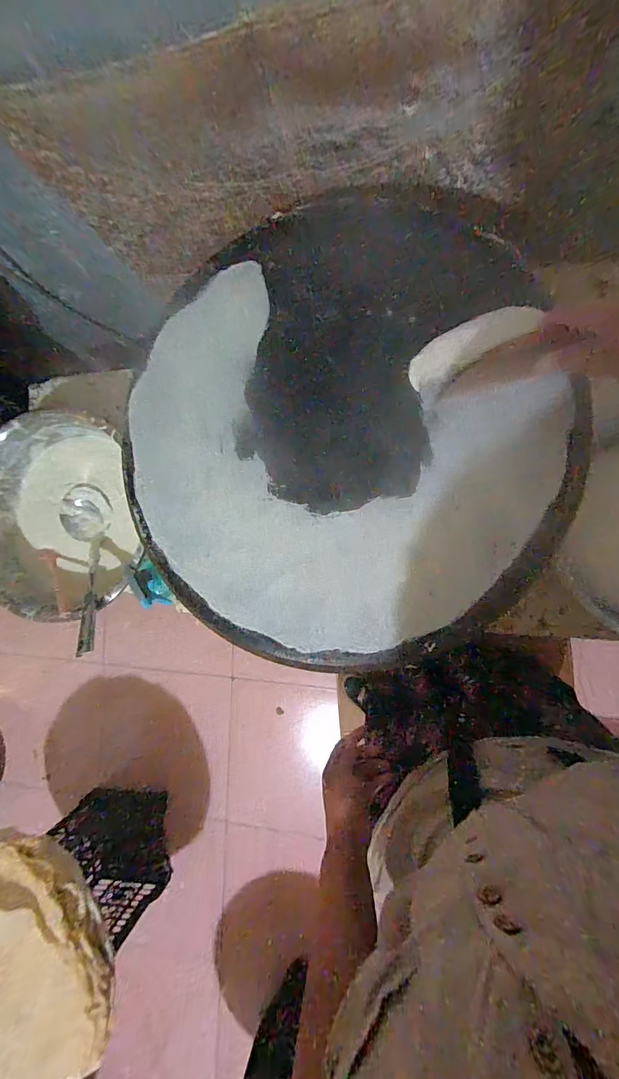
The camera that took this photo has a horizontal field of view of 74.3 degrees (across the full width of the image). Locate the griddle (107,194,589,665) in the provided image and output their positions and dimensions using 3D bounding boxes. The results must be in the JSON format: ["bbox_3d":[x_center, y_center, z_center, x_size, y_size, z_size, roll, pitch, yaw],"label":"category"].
[{"bbox_3d":[0.026,-0.111,0.467,0.485,0.024,0.501,0,92,9],"label":"griddle"}]

